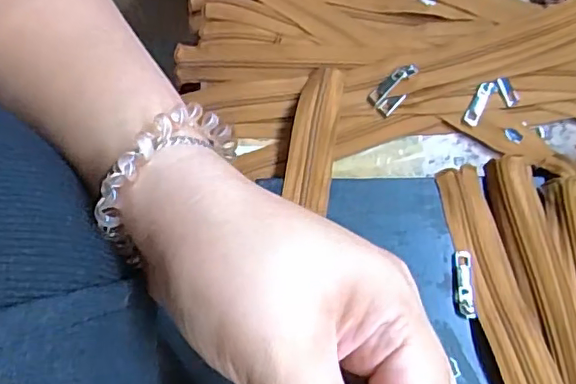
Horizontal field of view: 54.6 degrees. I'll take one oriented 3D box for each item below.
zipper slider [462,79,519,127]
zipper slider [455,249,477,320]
[{"bbox_3d":[0.148,-0.068,0.413,0.045,0.007,0.024,-28,96,-10],"label":"zipper slider"},{"bbox_3d":[0.111,0.058,0.350,0.011,0.004,0.042,2,70,-1],"label":"zipper slider"}]

